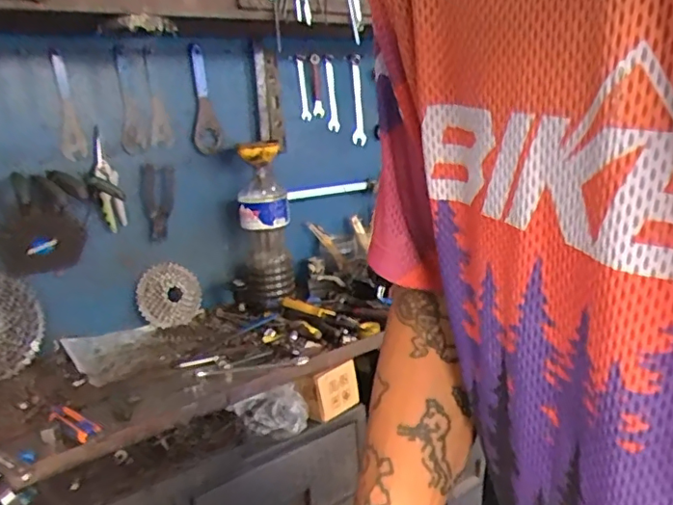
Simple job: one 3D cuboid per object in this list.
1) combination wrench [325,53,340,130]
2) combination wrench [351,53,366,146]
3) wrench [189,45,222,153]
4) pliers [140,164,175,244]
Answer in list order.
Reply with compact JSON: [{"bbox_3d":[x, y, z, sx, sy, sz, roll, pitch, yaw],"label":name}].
[{"bbox_3d":[-0.014,-0.385,1.401,0.015,0.172,0.031,2,14,30],"label":"combination wrench"},{"bbox_3d":[0.054,-0.384,1.457,0.016,0.216,0.042,2,9,44],"label":"combination wrench"},{"bbox_3d":[-0.285,-0.315,1.204,0.009,0.212,0.062,7,24,45],"label":"wrench"},{"bbox_3d":[-0.358,-0.099,1.164,0.066,0.152,0.031,1,-5,-41],"label":"pliers"}]

